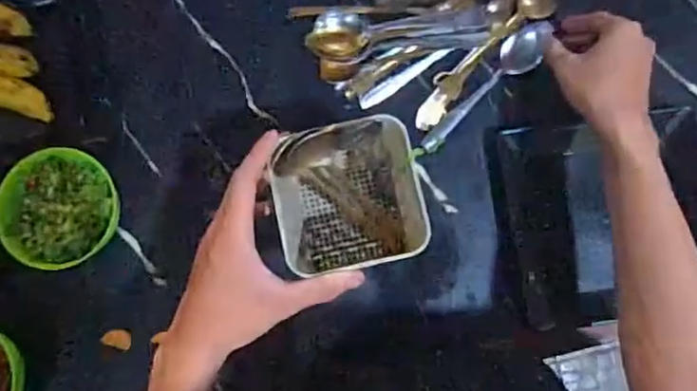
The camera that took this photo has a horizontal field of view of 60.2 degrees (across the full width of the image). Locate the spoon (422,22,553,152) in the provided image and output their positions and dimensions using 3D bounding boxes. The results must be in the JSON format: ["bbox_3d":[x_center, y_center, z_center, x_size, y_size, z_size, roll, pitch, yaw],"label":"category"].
[{"bbox_3d":[0.137,-0.108,0.609,0.165,0.027,0.038,-44,87,6],"label":"spoon"}]

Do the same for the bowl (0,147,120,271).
[{"bbox_3d":[-0.272,0.011,0.581,0.103,0.052,0.109,0,83,1],"label":"bowl"}]

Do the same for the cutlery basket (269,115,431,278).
[{"bbox_3d":[0.004,0.002,0.535,0.123,0.139,0.115,-12,86,-1],"label":"cutlery basket"}]

